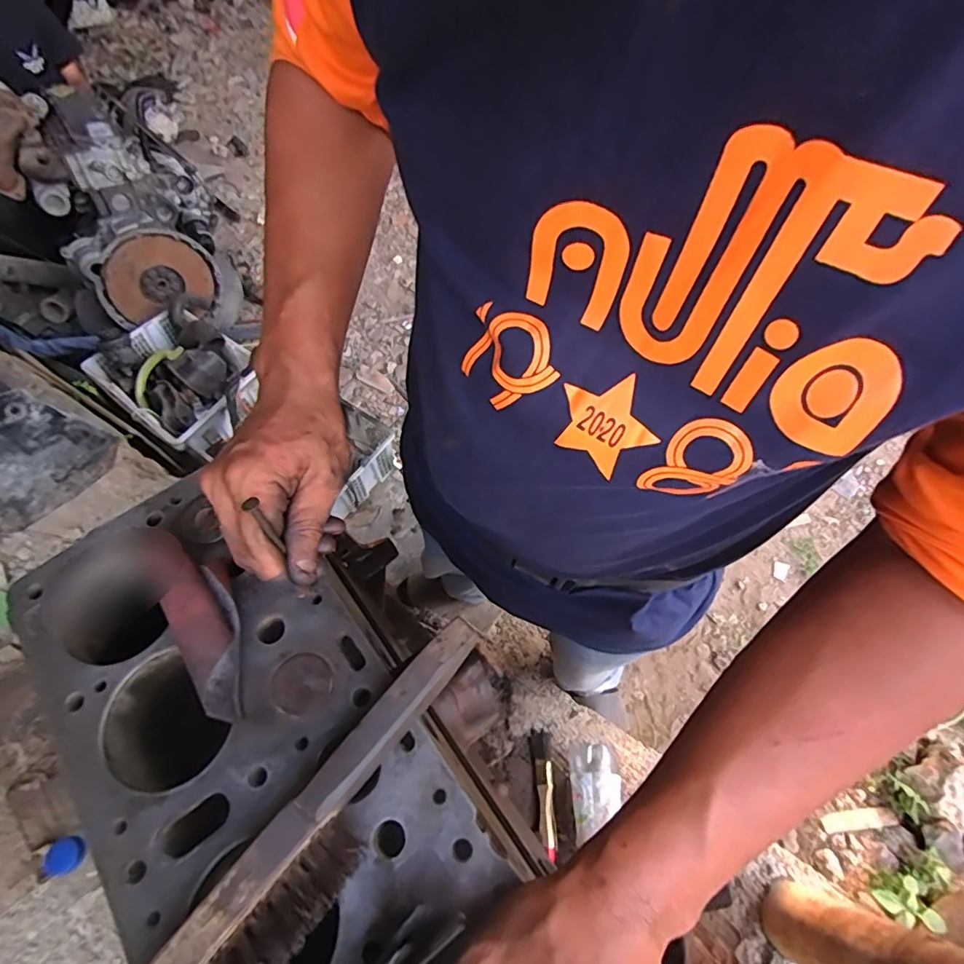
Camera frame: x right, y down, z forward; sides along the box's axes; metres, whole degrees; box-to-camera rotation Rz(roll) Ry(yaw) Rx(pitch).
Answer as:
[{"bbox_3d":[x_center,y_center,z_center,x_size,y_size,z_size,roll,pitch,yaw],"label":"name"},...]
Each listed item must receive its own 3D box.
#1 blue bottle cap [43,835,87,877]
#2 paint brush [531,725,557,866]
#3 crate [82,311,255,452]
[{"bbox_3d":[-0.417,0.374,0.533,0.028,0.019,0.033,-8,61,-4],"label":"blue bottle cap"},{"bbox_3d":[0.090,0.432,0.746,0.024,0.027,0.153,-3,60,-1],"label":"paint brush"},{"bbox_3d":[-0.935,-0.331,1.673,0.463,0.176,0.386,32,65,17],"label":"crate"}]

